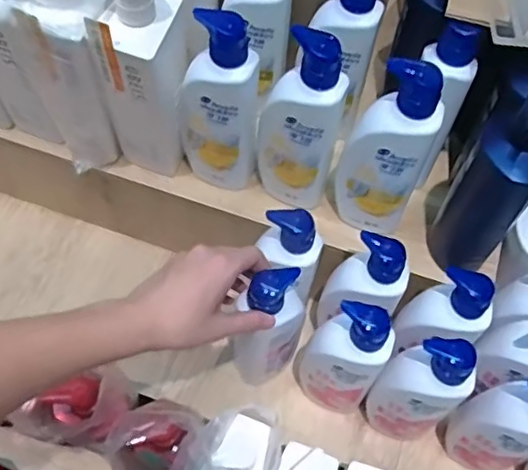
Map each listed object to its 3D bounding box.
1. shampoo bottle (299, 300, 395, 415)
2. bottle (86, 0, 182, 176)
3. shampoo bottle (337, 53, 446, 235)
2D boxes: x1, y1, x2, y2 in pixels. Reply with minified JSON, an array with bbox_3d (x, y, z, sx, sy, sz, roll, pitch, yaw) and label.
[{"bbox_3d":[0.084,0.132,0.643,0.078,0.192,0.048,21,61,10],"label":"shampoo bottle"},{"bbox_3d":[-0.123,-0.158,0.625,0.069,0.237,0.063,3,59,-1],"label":"bottle"},{"bbox_3d":[0.120,-0.079,0.601,0.076,0.200,0.049,26,62,12],"label":"shampoo bottle"}]

